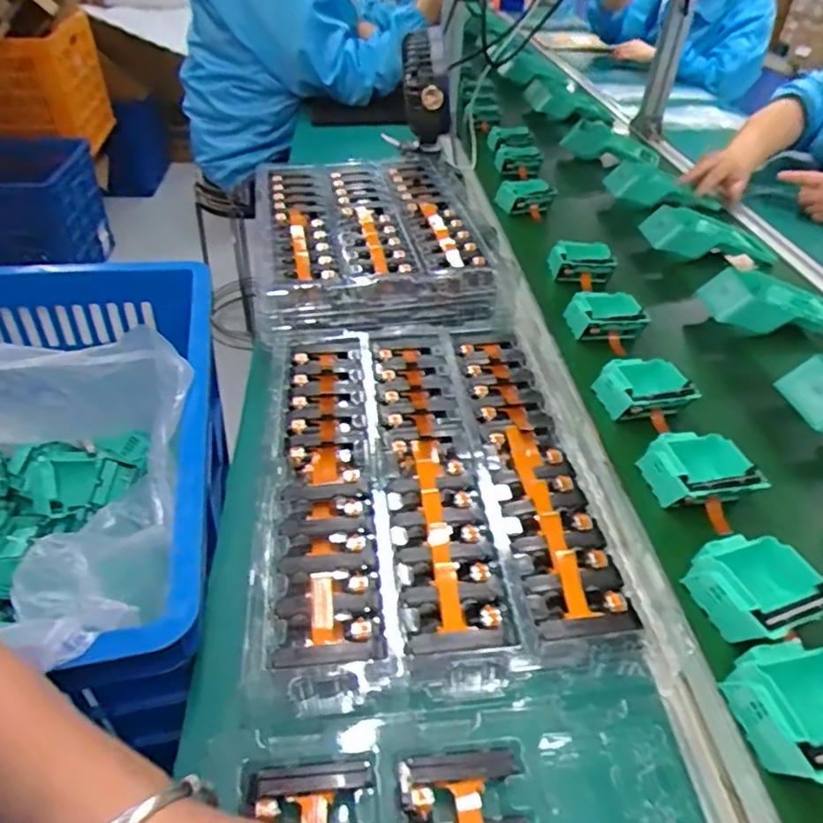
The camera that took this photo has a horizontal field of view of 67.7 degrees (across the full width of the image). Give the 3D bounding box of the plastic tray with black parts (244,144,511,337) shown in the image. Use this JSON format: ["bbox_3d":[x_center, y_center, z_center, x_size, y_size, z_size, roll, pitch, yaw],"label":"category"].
[{"bbox_3d":[-0.050,-0.218,0.746,0.277,0.044,0.350,-5,41,-9],"label":"plastic tray with black parts"}]

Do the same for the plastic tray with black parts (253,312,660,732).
[{"bbox_3d":[0.005,0.033,0.508,0.249,0.026,0.382,-4,41,-7],"label":"plastic tray with black parts"}]

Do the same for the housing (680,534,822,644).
[{"bbox_3d":[0.245,0.132,0.445,0.077,0.051,0.081,-13,43,-17],"label":"housing"}]

